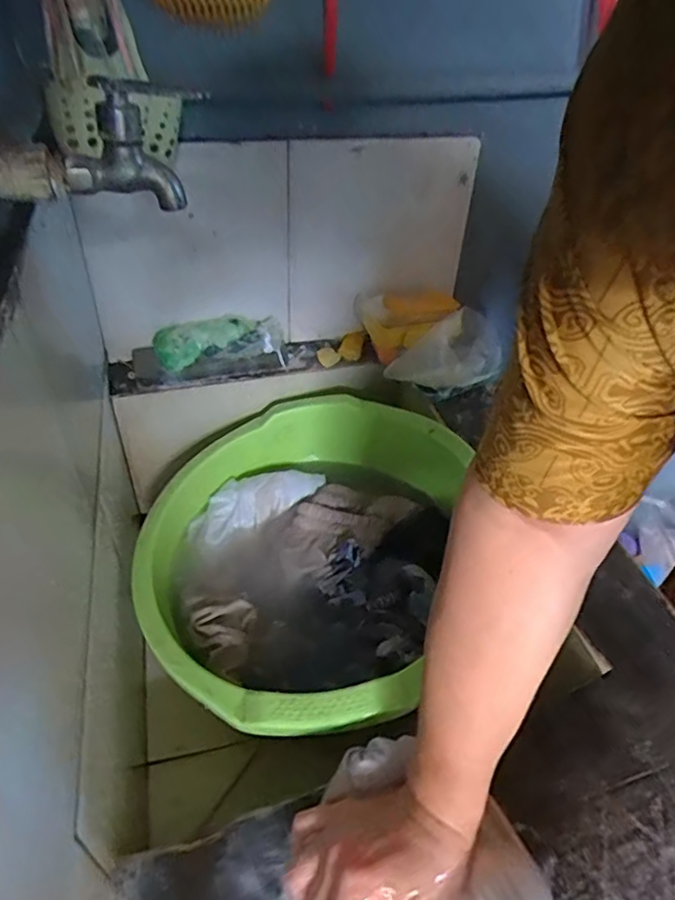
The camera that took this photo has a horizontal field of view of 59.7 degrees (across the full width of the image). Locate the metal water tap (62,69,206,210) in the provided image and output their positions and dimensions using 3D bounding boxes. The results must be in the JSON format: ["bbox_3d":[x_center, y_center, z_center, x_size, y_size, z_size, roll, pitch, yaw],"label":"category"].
[{"bbox_3d":[-0.133,-0.198,0.386,0.089,0.079,0.030,-7,42,-12],"label":"metal water tap"}]

